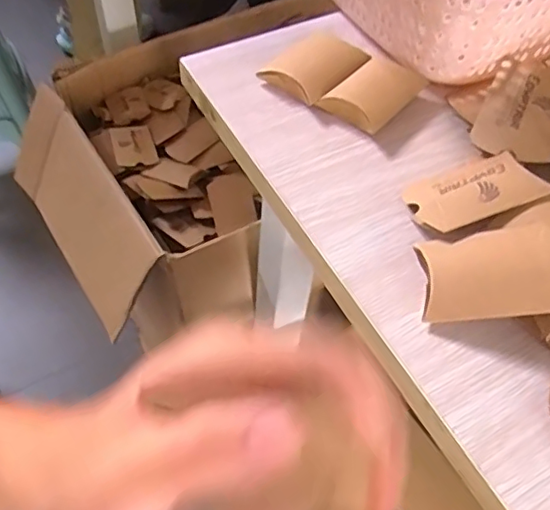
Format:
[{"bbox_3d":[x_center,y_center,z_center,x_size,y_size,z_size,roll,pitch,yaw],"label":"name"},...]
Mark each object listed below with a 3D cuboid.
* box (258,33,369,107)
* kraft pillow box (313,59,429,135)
[{"bbox_3d":[0.031,-0.149,0.459,0.055,0.014,0.075,37,64,21],"label":"box"},{"bbox_3d":[0.075,-0.120,0.441,0.050,0.015,0.069,39,64,22],"label":"kraft pillow box"}]

